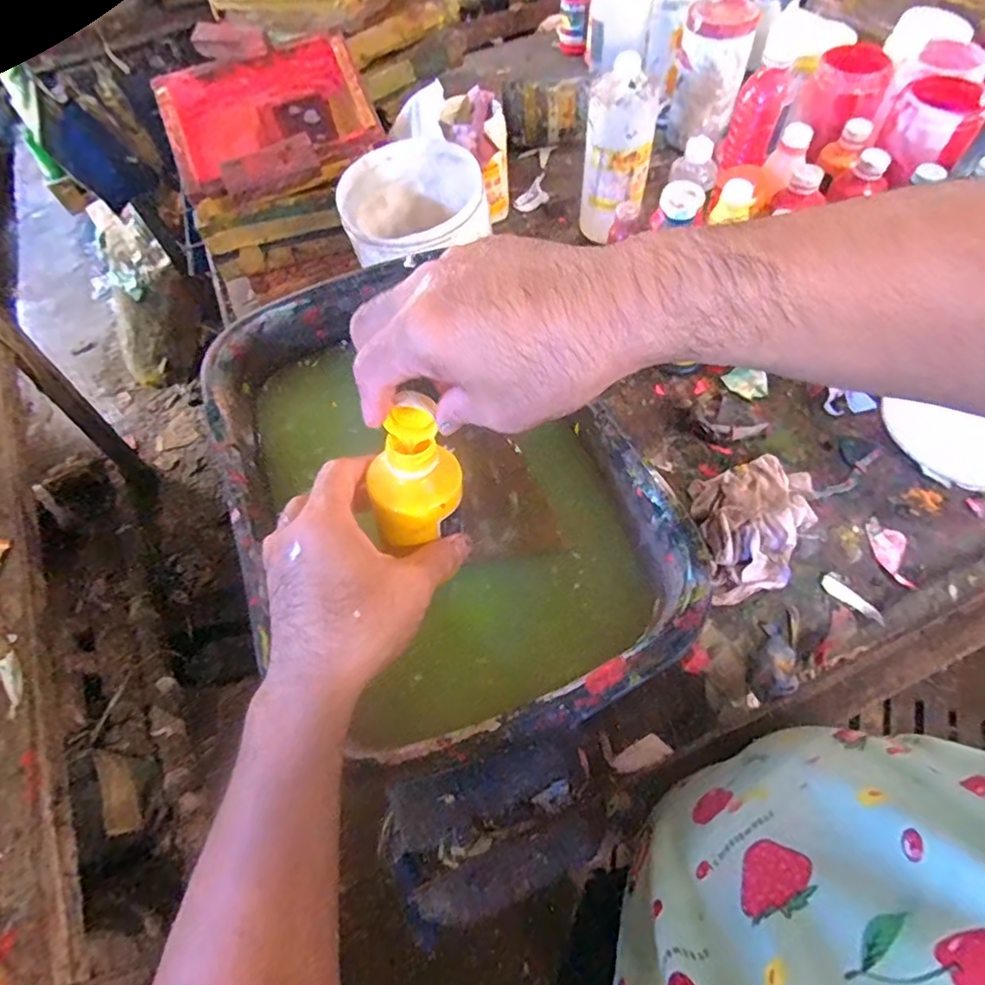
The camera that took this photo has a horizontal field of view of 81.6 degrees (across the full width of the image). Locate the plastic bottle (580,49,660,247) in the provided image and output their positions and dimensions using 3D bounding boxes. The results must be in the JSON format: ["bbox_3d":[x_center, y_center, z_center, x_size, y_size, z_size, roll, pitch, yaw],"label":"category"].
[{"bbox_3d":[0.160,-0.419,0.717,0.066,0.187,0.070,-32,64,-13],"label":"plastic bottle"}]

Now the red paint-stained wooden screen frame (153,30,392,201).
[{"bbox_3d":[-0.274,-0.458,0.711,0.244,0.057,0.234,-20,62,-7],"label":"red paint-stained wooden screen frame"}]

